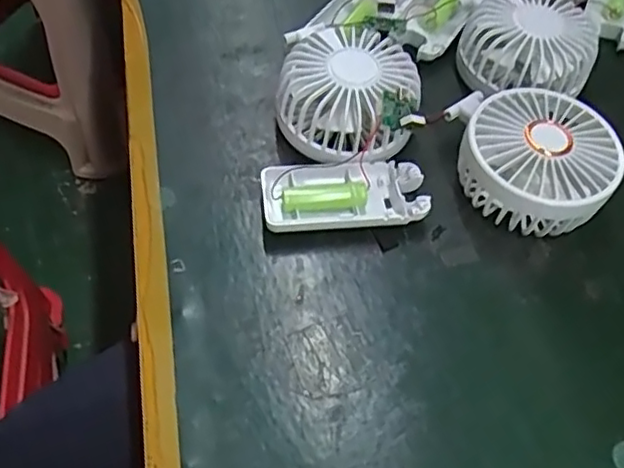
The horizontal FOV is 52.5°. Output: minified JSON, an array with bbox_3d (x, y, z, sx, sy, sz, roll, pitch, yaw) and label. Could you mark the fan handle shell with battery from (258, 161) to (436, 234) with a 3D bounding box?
[{"bbox_3d":[0.019,-0.020,0.371,0.093,0.018,0.047,-8,58,-9],"label":"fan handle shell with battery"}]

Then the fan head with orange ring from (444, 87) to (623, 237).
[{"bbox_3d":[0.131,-0.044,0.377,0.083,0.046,0.090,2,57,-3],"label":"fan head with orange ring"}]

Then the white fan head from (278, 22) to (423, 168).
[{"bbox_3d":[0.022,-0.085,0.393,0.082,0.049,0.083,9,57,2],"label":"white fan head"}]

